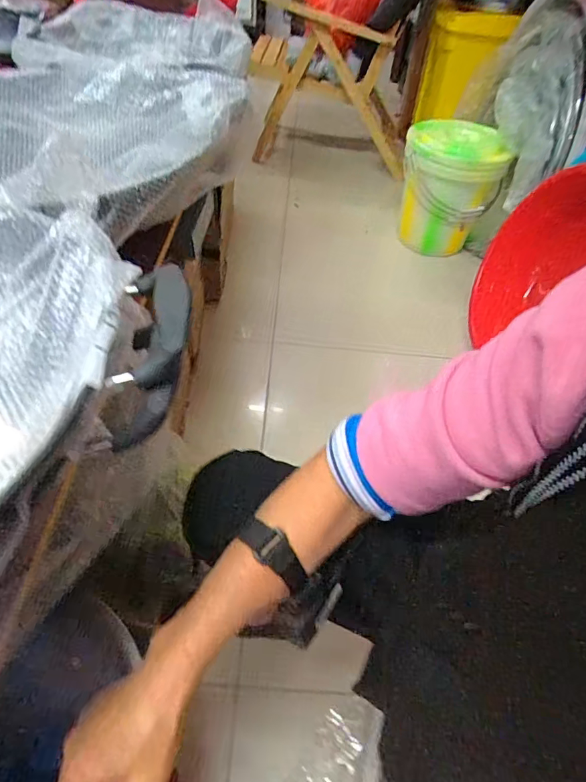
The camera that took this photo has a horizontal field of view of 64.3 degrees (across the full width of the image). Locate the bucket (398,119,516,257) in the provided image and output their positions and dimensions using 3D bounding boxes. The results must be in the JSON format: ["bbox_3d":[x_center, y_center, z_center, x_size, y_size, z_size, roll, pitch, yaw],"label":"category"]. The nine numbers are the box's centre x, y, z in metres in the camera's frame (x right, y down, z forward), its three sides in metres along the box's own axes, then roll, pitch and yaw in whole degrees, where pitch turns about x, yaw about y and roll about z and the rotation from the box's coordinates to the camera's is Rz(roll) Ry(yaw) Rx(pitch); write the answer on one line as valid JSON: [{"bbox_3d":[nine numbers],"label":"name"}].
[{"bbox_3d":[0.485,-0.625,1.472,0.283,0.346,0.274,21,50,13],"label":"bucket"}]

